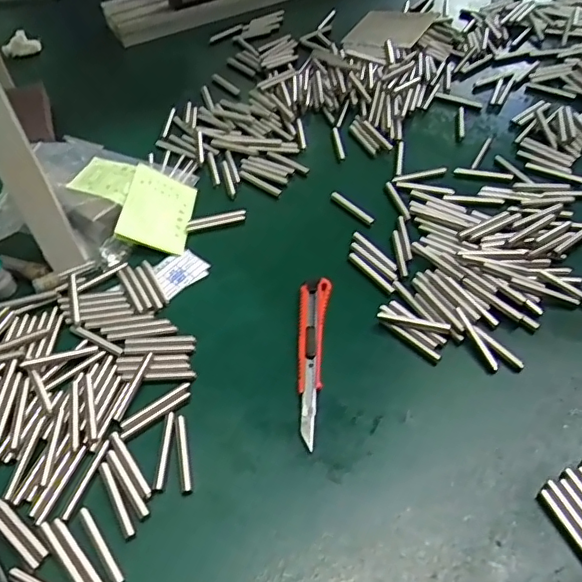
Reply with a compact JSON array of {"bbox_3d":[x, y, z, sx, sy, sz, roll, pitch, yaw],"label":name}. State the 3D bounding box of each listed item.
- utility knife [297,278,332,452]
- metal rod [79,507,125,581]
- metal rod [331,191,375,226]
[{"bbox_3d":[0.014,0.050,0.441,0.024,0.013,0.147,3,51,7],"label":"utility knife"},{"bbox_3d":[-0.123,0.163,0.357,0.008,0.004,0.057,-32,55,-20],"label":"metal rod"},{"bbox_3d":[0.061,-0.081,0.550,0.006,0.008,0.058,-33,55,-21],"label":"metal rod"}]

